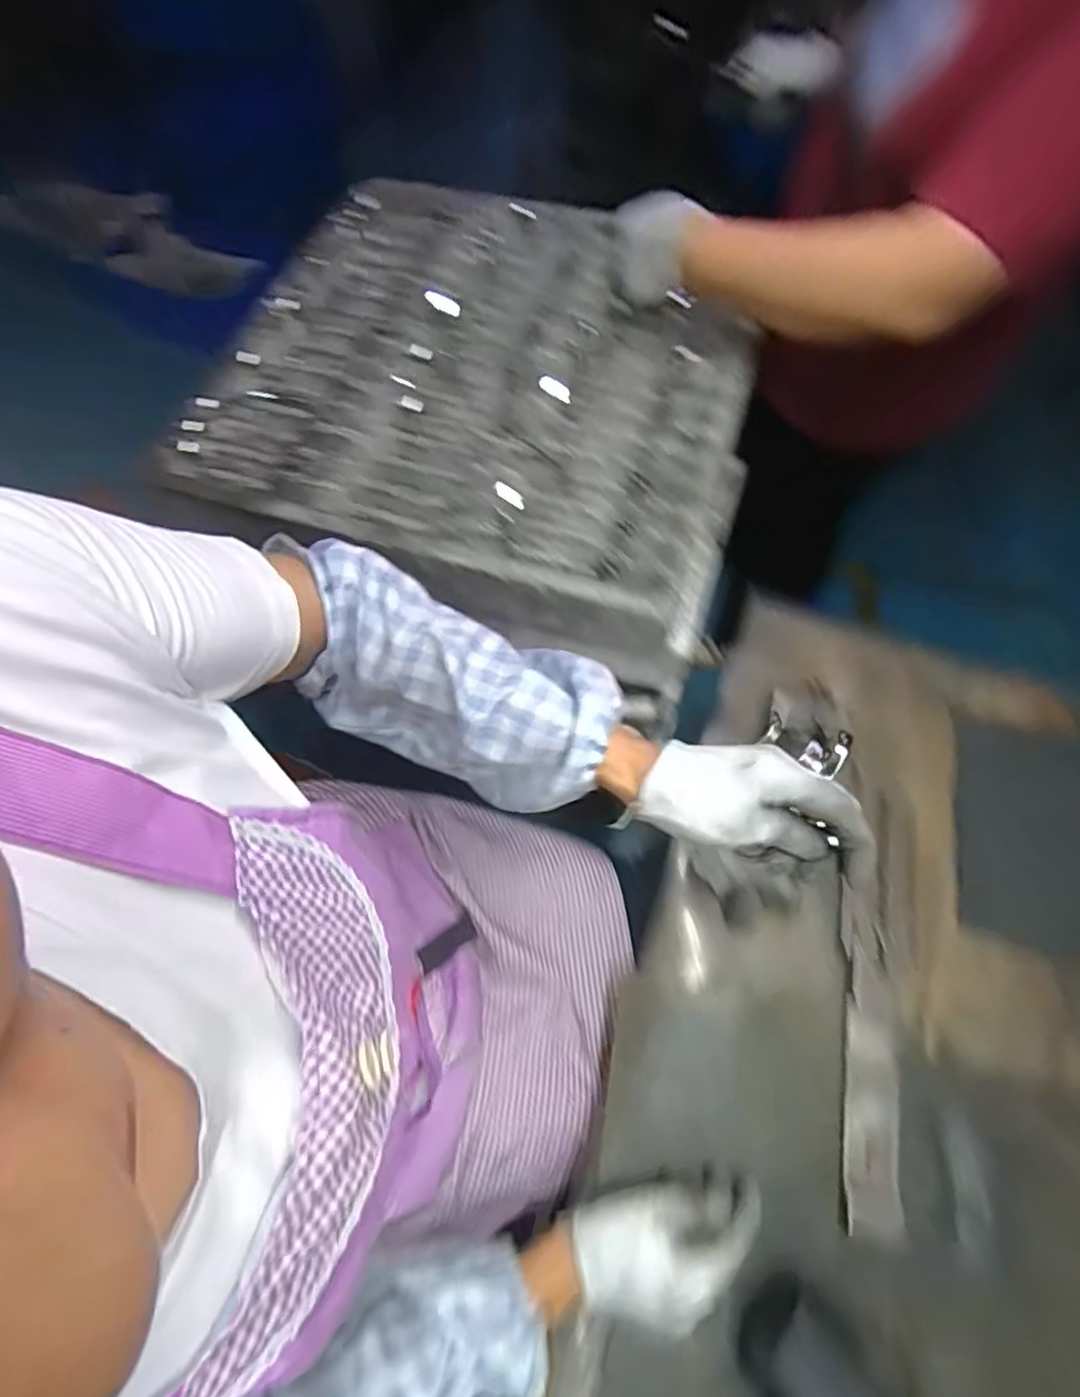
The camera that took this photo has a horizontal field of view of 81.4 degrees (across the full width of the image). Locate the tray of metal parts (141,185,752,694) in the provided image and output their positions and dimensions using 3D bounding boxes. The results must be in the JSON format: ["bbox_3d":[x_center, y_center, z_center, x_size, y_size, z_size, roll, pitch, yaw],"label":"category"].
[{"bbox_3d":[-0.053,-0.339,0.688,0.556,0.092,0.535,16,67,8],"label":"tray of metal parts"}]

